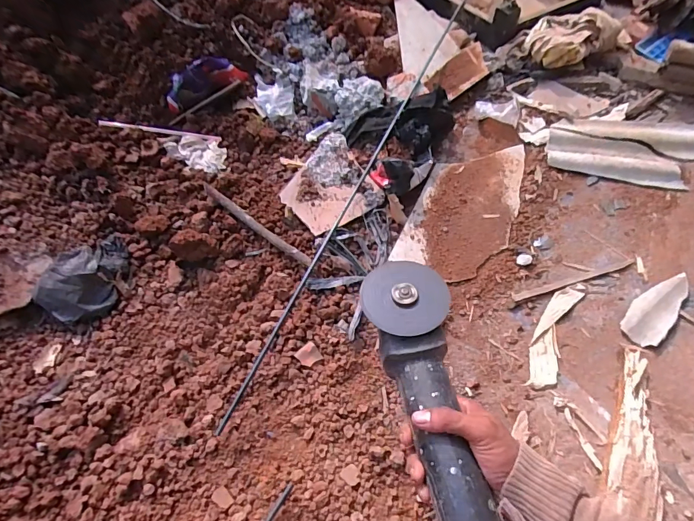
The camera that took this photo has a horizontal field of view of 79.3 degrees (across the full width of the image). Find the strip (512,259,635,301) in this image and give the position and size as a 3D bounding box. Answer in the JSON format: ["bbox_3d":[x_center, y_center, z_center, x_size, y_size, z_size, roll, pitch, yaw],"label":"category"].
[{"bbox_3d":[0.396,0.033,0.729,0.233,0.009,0.018,-15,58,-7],"label":"strip"}]

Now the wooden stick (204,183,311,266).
[{"bbox_3d":[-0.168,-0.066,0.769,0.263,0.027,0.020,33,65,21],"label":"wooden stick"}]

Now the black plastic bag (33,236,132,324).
[{"bbox_3d":[-0.427,0.033,0.693,0.153,0.074,0.100,-38,64,-19],"label":"black plastic bag"}]

